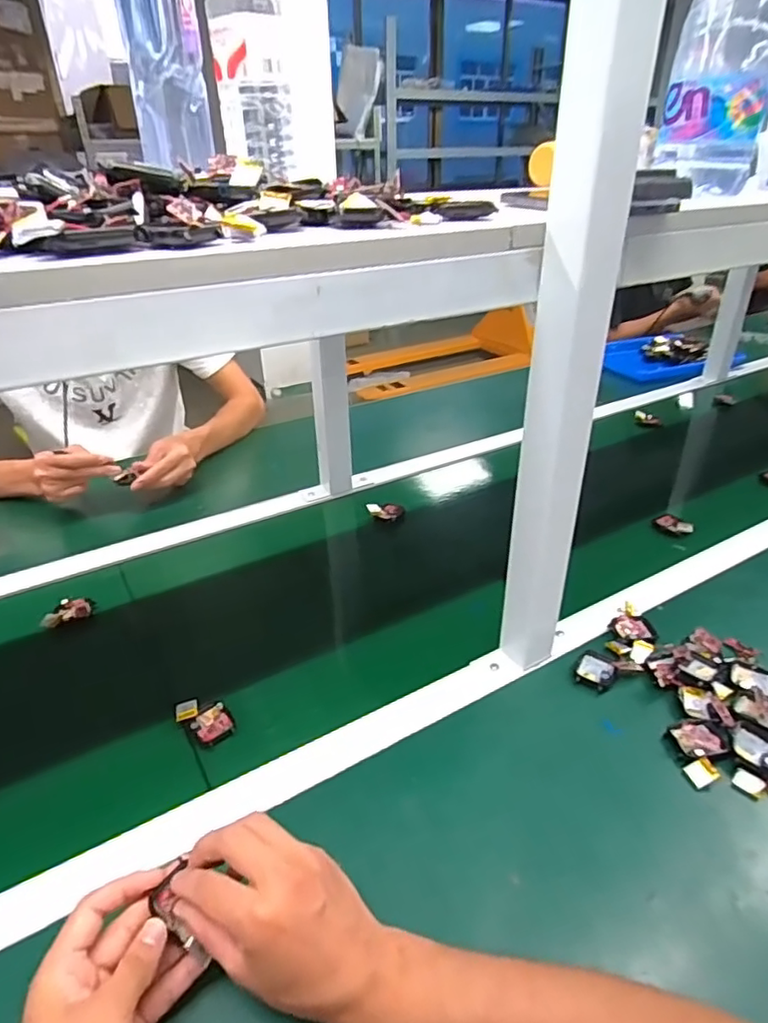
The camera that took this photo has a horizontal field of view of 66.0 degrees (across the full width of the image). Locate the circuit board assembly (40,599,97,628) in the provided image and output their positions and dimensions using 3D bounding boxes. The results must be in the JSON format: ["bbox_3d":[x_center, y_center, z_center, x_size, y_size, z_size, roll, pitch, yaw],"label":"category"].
[{"bbox_3d":[-0.374,0.120,0.701,0.057,0.019,0.032,-20,36,-28],"label":"circuit board assembly"}]

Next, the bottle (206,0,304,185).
[{"bbox_3d":[-0.126,-0.425,0.566,0.072,0.206,0.081,-6,32,-7],"label":"bottle"}]

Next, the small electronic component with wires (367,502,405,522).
[{"bbox_3d":[0.003,-0.003,0.883,0.052,0.018,0.032,7,32,14],"label":"small electronic component with wires"}]

